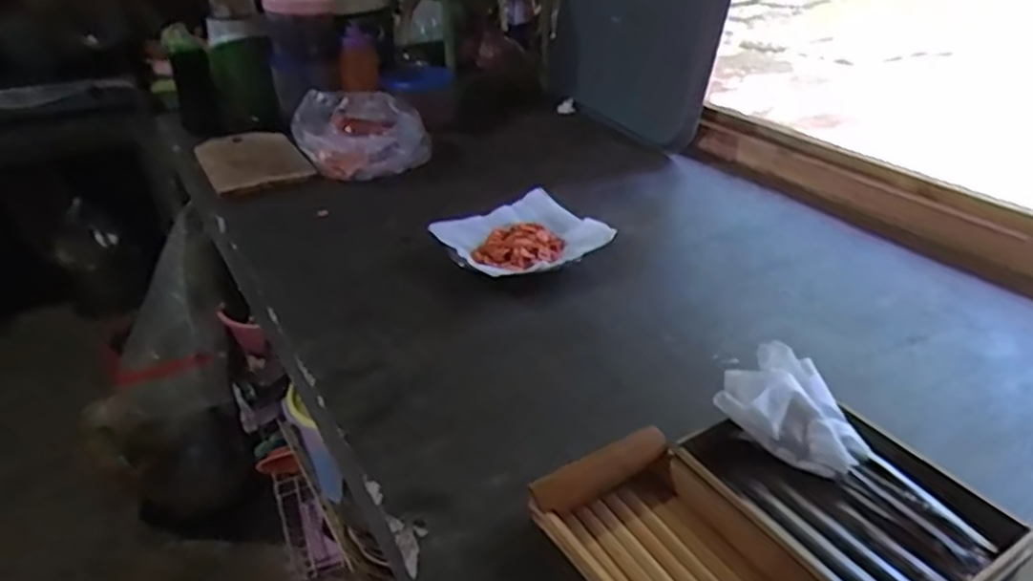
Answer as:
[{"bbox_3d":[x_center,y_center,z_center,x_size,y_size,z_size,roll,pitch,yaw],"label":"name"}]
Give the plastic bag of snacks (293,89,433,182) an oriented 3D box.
[{"bbox_3d":[-0.263,-0.275,1.192,0.219,0.086,0.221,-9,33,-12],"label":"plastic bag of snacks"}]

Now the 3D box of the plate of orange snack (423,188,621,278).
[{"bbox_3d":[0.005,-0.071,0.908,0.192,0.033,0.172,-19,36,-26],"label":"plate of orange snack"}]

